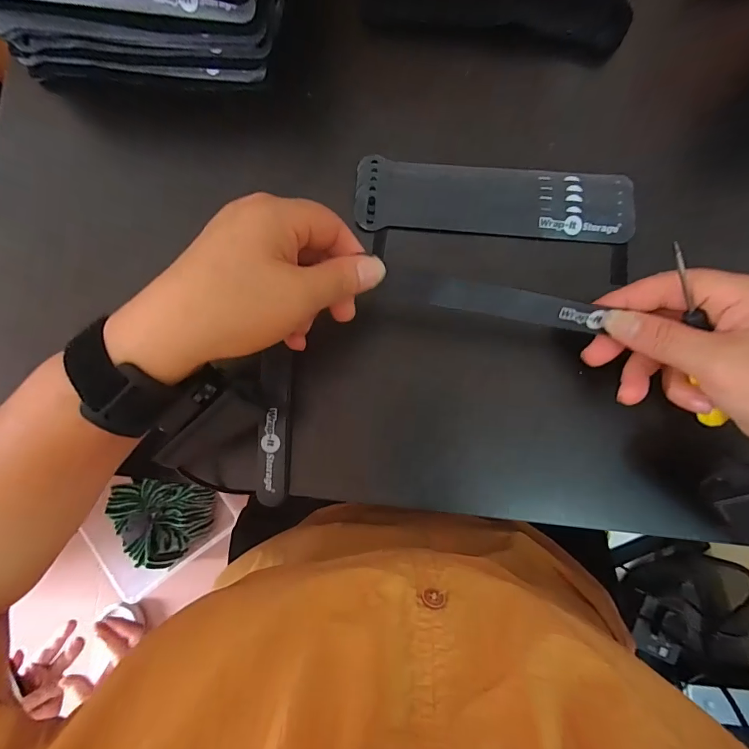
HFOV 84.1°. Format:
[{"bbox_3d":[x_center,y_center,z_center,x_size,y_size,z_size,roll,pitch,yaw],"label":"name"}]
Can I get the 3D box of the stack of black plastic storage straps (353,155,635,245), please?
[{"bbox_3d":[0.088,-0.129,0.310,0.199,0.009,0.054,4,85,2],"label":"stack of black plastic storage straps"}]

